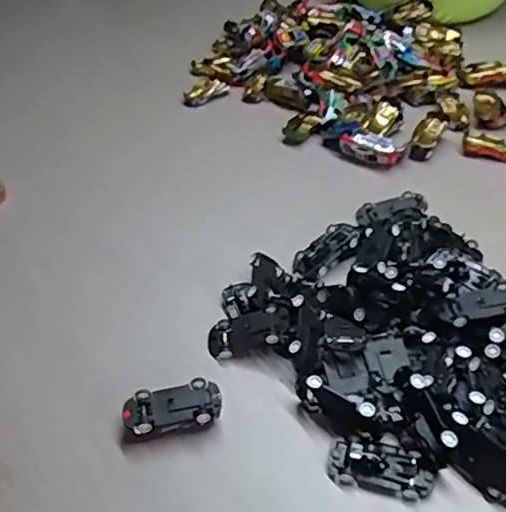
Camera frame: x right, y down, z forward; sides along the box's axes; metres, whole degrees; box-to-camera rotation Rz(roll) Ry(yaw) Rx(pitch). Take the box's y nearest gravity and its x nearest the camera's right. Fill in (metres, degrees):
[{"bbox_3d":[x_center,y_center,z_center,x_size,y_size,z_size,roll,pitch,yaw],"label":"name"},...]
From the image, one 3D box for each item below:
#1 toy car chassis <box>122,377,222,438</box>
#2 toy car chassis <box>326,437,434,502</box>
[{"bbox_3d":[-0.054,0.106,0.405,0.065,0.024,0.032,-6,41,-4],"label":"toy car chassis"},{"bbox_3d":[0.079,0.130,0.372,0.063,0.016,0.028,9,43,13],"label":"toy car chassis"}]

